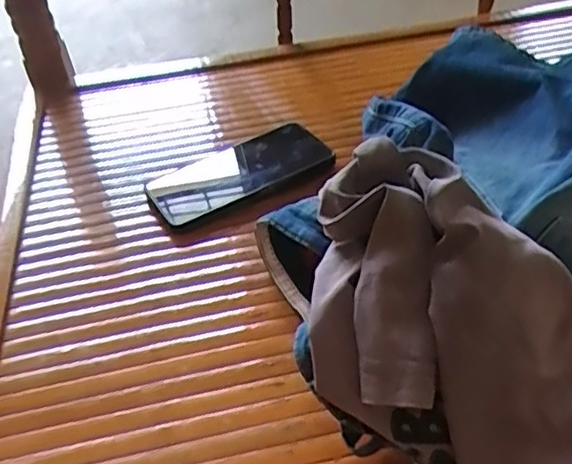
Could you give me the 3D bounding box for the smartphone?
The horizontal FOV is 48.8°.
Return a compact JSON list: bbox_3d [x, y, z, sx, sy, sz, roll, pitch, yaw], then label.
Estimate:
[{"bbox_3d":[-0.041,-0.053,0.573,0.162,0.012,0.087,-25,44,-18],"label":"smartphone"}]

